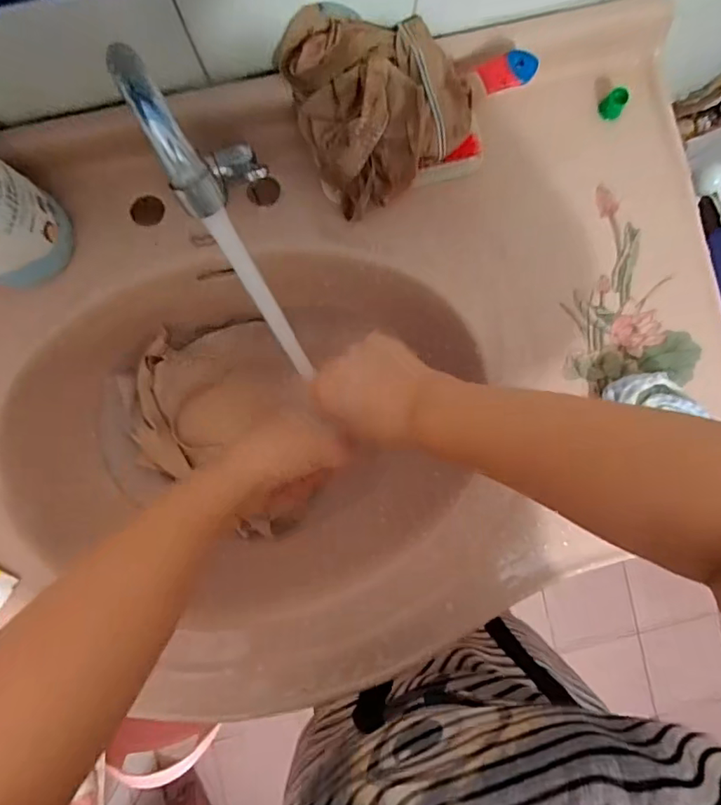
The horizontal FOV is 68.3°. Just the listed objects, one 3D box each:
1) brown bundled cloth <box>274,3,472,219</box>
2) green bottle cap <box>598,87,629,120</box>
[{"bbox_3d":[0.014,-0.218,0.405,0.117,0.093,0.117,-22,92,-2],"label":"brown bundled cloth"},{"bbox_3d":[0.213,-0.250,0.443,0.019,0.022,0.020,0,91,-2],"label":"green bottle cap"}]

